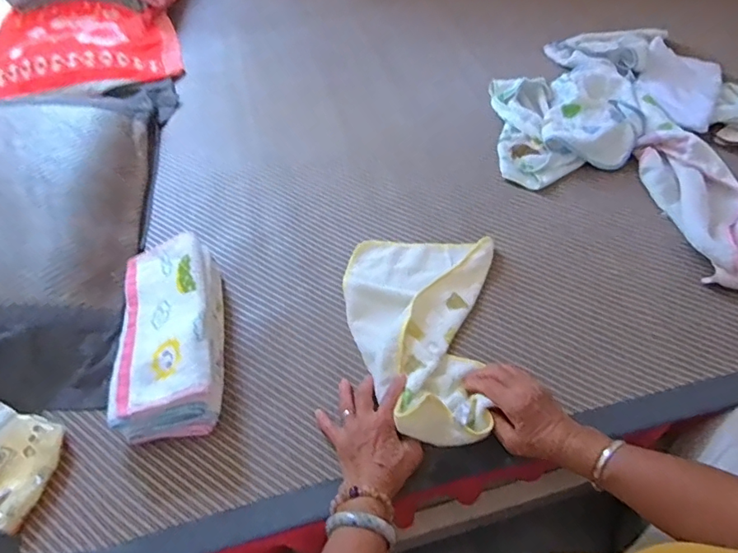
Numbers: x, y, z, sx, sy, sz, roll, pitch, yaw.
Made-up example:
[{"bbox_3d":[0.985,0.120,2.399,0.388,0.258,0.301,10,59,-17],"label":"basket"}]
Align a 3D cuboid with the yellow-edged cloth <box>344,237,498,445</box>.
[{"bbox_3d":[0.062,0.060,0.670,0.205,0.054,0.315,6,55,6],"label":"yellow-edged cloth"}]

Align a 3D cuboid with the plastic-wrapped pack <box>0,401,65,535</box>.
[{"bbox_3d":[-0.423,0.227,0.564,0.094,0.062,0.125,11,56,10],"label":"plastic-wrapped pack"}]

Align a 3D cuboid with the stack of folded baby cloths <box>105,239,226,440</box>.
[{"bbox_3d":[-0.263,0.075,0.645,0.123,0.087,0.260,-8,55,-3],"label":"stack of folded baby cloths"}]

